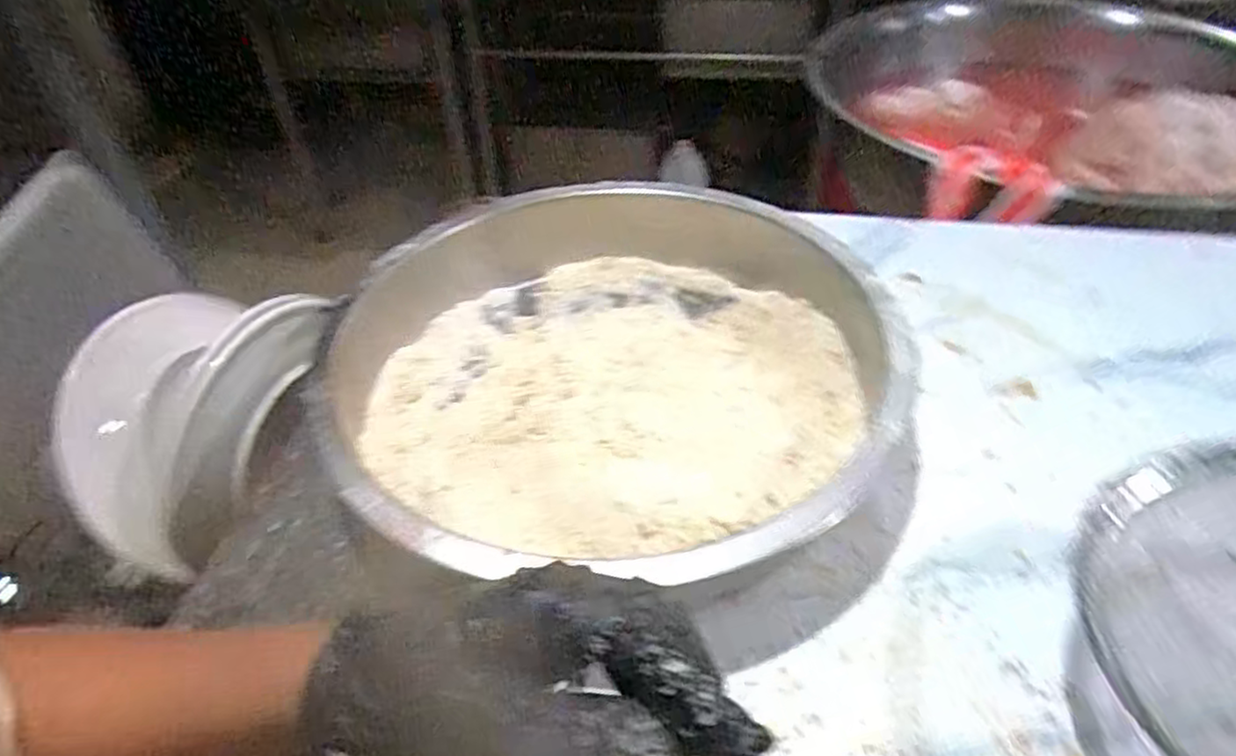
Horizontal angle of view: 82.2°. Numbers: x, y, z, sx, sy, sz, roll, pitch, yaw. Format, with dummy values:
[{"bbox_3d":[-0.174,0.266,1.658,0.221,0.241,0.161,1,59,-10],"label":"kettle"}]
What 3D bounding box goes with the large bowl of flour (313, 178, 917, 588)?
[{"bbox_3d":[0.001,-0.012,0.498,0.361,0.083,0.383,-1,43,1],"label":"large bowl of flour"}]

